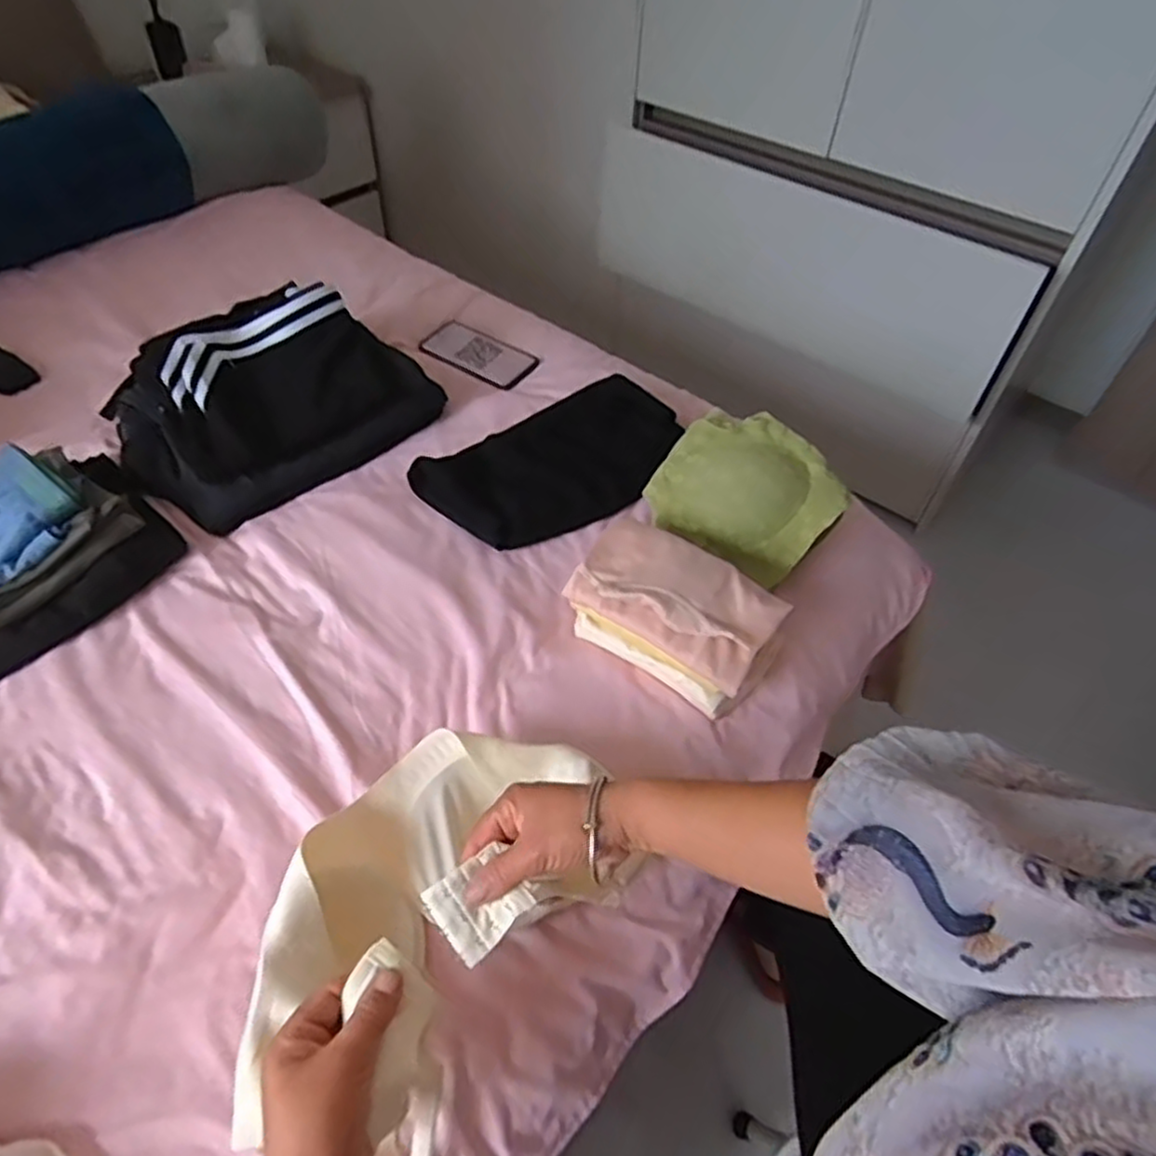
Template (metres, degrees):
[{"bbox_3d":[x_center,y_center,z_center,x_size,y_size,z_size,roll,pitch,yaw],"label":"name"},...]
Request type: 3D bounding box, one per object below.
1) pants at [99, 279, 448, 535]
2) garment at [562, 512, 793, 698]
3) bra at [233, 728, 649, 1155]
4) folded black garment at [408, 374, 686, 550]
[{"bbox_3d":[-0.375,-0.234,0.874,0.336,0.127,0.258,-34,59,-28],"label":"pants"},{"bbox_3d":[0.089,0.014,0.690,0.189,0.042,0.099,33,56,23],"label":"garment"},{"bbox_3d":[-0.111,0.228,0.518,0.200,0.113,0.305,24,52,17],"label":"bra"},{"bbox_3d":[-0.025,-0.134,0.853,0.306,0.045,0.173,-25,55,-23],"label":"folded black garment"}]

